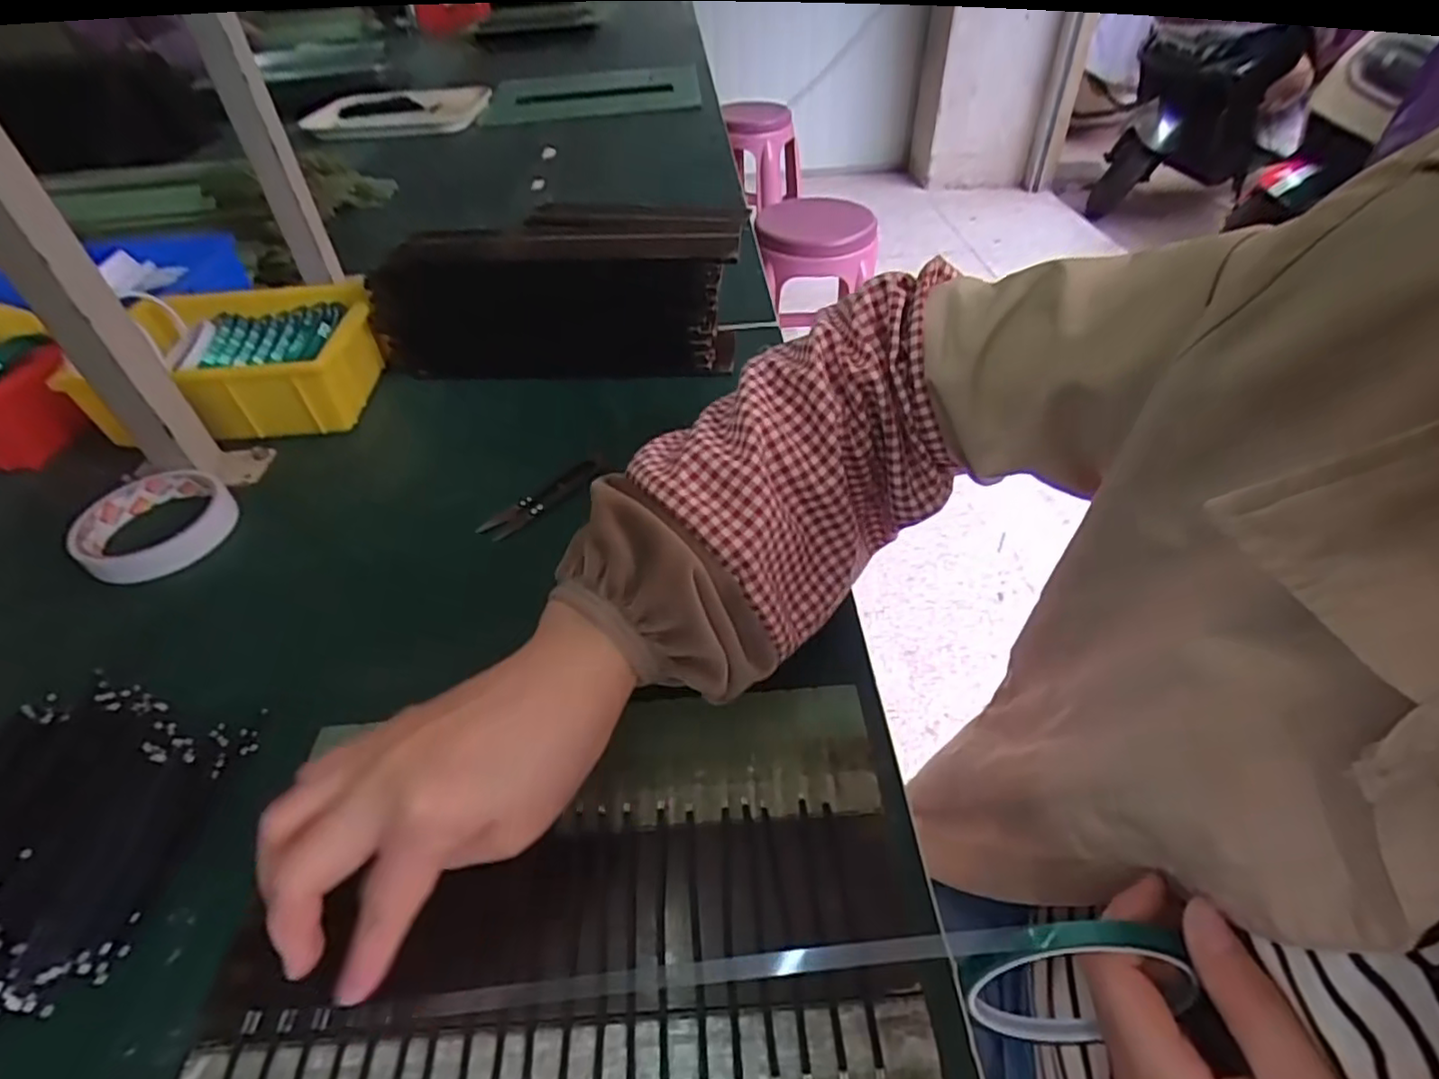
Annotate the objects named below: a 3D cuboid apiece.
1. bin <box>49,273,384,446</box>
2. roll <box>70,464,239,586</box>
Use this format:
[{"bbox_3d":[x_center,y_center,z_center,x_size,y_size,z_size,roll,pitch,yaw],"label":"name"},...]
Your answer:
[{"bbox_3d":[-0.369,-0.136,0.543,0.185,0.080,0.118,-8,45,-3],"label":"bin"},{"bbox_3d":[-0.377,-0.011,0.456,0.087,0.023,0.096,-35,52,-27],"label":"roll"}]

